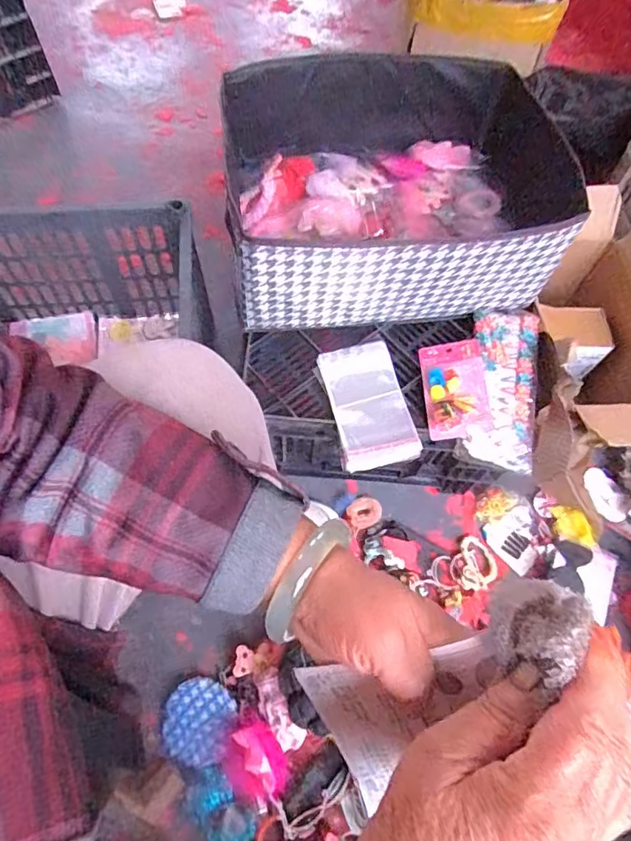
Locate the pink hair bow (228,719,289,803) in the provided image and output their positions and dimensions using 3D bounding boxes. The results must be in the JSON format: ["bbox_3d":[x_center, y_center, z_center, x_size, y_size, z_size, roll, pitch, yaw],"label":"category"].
[{"bbox_3d":[-0.073,0.403,0.619,0.071,0.058,0.080,-16,66,-10],"label":"pink hair bow"}]

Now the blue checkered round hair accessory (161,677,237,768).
[{"bbox_3d":[-0.149,0.383,0.674,0.089,0.029,0.094,1,64,-2],"label":"blue checkered round hair accessory"}]

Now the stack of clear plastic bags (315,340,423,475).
[{"bbox_3d":[0.066,-0.021,0.680,0.095,0.019,0.167,-12,65,-8],"label":"stack of clear plastic bags"}]

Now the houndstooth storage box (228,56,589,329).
[{"bbox_3d":[0.112,-0.306,0.711,0.441,0.159,0.338,-6,64,-5],"label":"houndstooth storage box"}]

